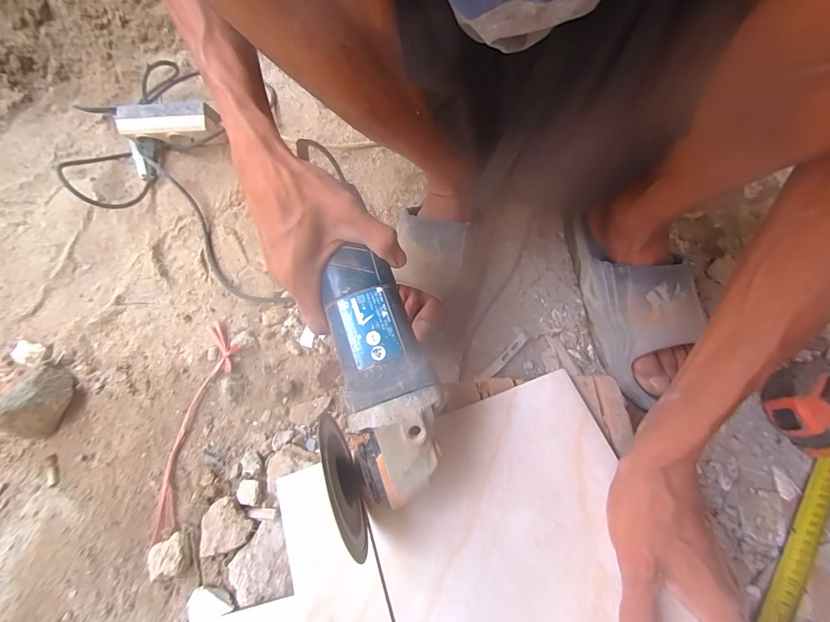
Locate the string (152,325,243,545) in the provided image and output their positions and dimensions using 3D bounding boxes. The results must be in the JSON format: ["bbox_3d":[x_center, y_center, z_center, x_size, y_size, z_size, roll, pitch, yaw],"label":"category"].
[{"bbox_3d":[-0.254,0.124,0.411,0.052,0.012,0.243,4,65,4],"label":"string"}]

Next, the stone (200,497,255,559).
[{"bbox_3d":[-0.193,0.218,0.361,0.053,0.012,0.048,-10,65,-2],"label":"stone"}]

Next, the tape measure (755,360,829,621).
[{"bbox_3d":[0.371,0.153,0.349,0.082,0.050,0.285,37,70,19],"label":"tape measure"}]

